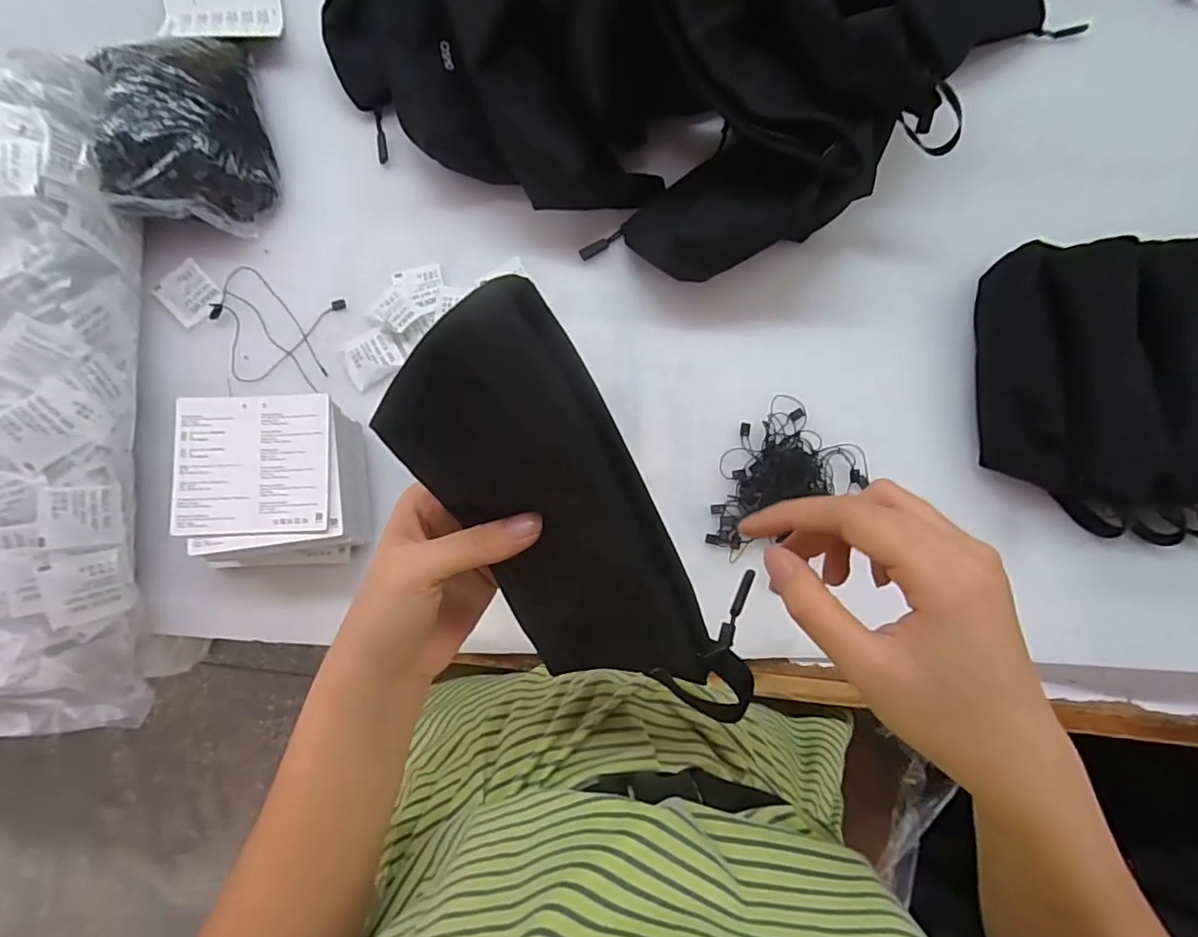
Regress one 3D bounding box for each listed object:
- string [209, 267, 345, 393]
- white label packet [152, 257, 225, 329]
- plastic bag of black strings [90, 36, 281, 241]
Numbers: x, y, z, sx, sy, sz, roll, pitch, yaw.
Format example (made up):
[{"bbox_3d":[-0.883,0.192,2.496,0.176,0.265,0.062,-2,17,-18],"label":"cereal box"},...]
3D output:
[{"bbox_3d":[-0.252,-0.105,0.436,0.103,0.005,0.084,20,83,2],"label":"string"},{"bbox_3d":[-0.318,-0.136,0.438,0.039,0.006,0.043,-43,85,-5],"label":"white label packet"},{"bbox_3d":[-0.305,-0.258,0.418,0.109,0.046,0.150,-6,76,-36],"label":"plastic bag of black strings"}]

